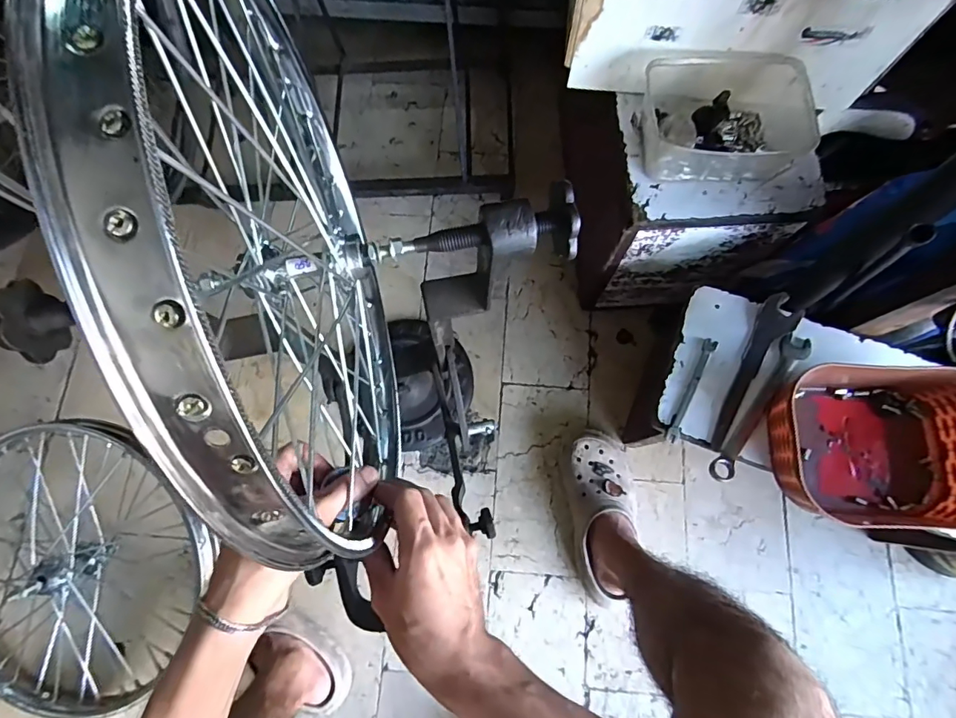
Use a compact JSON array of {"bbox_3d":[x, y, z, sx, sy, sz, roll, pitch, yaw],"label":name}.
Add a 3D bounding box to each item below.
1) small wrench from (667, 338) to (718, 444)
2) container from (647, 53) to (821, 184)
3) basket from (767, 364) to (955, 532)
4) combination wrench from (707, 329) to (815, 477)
[{"bbox_3d":[0.253,0.036,0.564,0.015,0.004,0.132,24,77,7],"label":"small wrench"},{"bbox_3d":[0.285,-0.275,0.551,0.179,0.072,0.114,0,76,1],"label":"container"},{"bbox_3d":[0.425,0.092,0.514,0.205,0.082,0.158,0,76,1],"label":"basket"},{"bbox_3d":[0.331,0.055,0.557,0.030,0.007,0.199,34,79,9],"label":"combination wrench"}]

